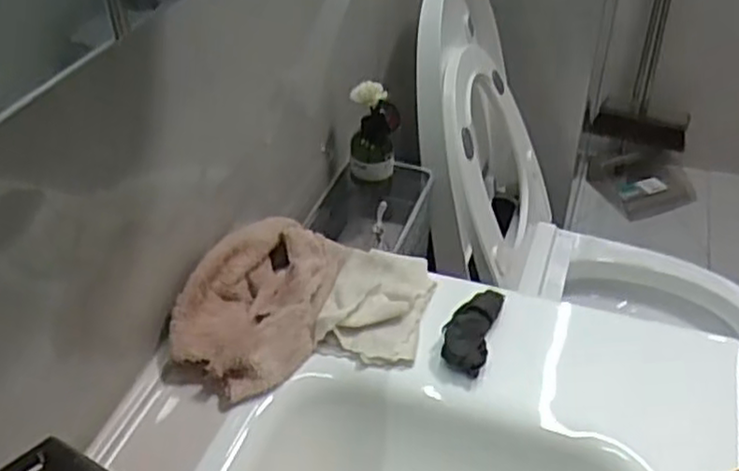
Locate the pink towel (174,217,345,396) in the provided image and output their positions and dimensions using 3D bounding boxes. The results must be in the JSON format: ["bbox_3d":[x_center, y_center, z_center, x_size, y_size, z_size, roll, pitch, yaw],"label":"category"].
[{"bbox_3d":[-0.092,0.046,0.647,0.114,0.042,0.201,13,41,17],"label":"pink towel"}]

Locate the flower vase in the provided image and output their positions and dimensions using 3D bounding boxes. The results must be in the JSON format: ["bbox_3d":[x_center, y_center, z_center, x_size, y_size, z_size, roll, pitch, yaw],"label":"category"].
[{"bbox_3d":[0.006,-0.123,0.896,0.057,0.144,0.044,0,39,1],"label":"flower vase"}]

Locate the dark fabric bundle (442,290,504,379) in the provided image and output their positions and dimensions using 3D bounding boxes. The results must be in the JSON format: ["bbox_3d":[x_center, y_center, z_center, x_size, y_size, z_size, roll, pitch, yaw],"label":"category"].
[{"bbox_3d":[0.089,0.074,0.630,0.037,0.023,0.100,11,41,15],"label":"dark fabric bundle"}]

